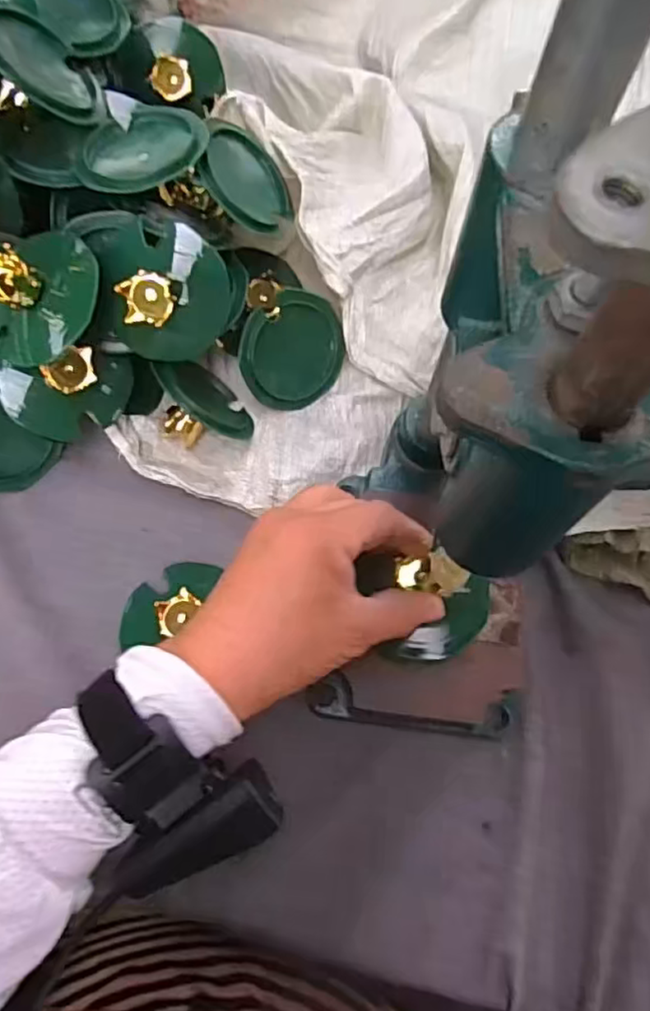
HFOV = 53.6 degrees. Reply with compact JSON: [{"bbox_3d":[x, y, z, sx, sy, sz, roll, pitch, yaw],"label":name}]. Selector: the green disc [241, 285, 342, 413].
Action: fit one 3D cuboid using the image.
[{"bbox_3d":[-0.020,-0.101,0.424,0.071,0.009,0.073,-11,111,-29],"label":"green disc"}]

